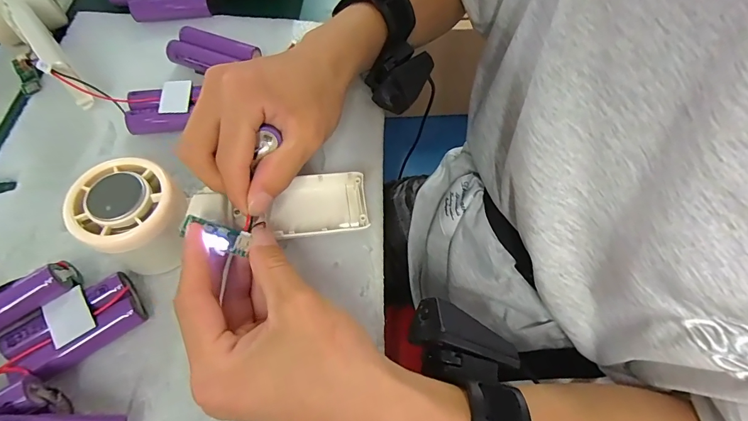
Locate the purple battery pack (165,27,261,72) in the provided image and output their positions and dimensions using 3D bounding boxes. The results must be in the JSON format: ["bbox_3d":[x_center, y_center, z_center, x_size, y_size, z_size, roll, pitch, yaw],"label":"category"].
[{"bbox_3d":[-0.131,-0.128,0.311,0.067,0.017,0.033,15,65,5],"label":"purple battery pack"}]

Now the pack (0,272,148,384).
[{"bbox_3d":[-0.170,0.066,0.217,0.065,0.020,0.036,-33,70,-16],"label":"pack"}]

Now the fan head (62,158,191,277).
[{"bbox_3d":[-0.139,0.006,0.228,0.052,0.058,0.055,1,65,-2],"label":"fan head"}]

